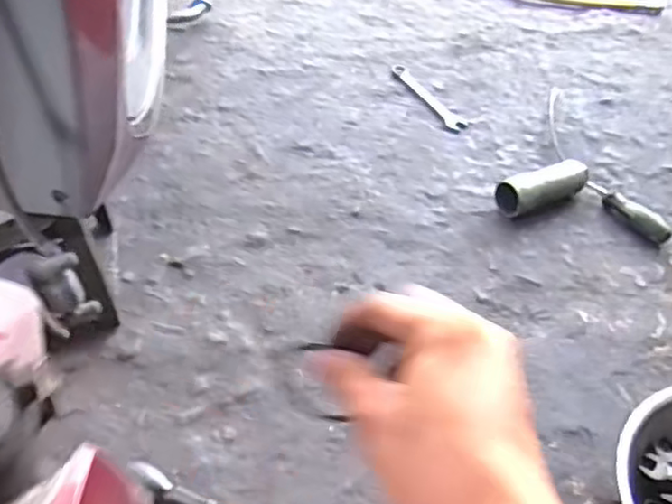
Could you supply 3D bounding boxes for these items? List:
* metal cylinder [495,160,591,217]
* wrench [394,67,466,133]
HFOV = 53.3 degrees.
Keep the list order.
[{"bbox_3d":[0.301,-0.094,0.977,0.147,0.052,0.055,-24,53,-22],"label":"metal cylinder"},{"bbox_3d":[0.163,-0.271,1.162,0.037,0.009,0.199,-21,52,-20],"label":"wrench"}]

